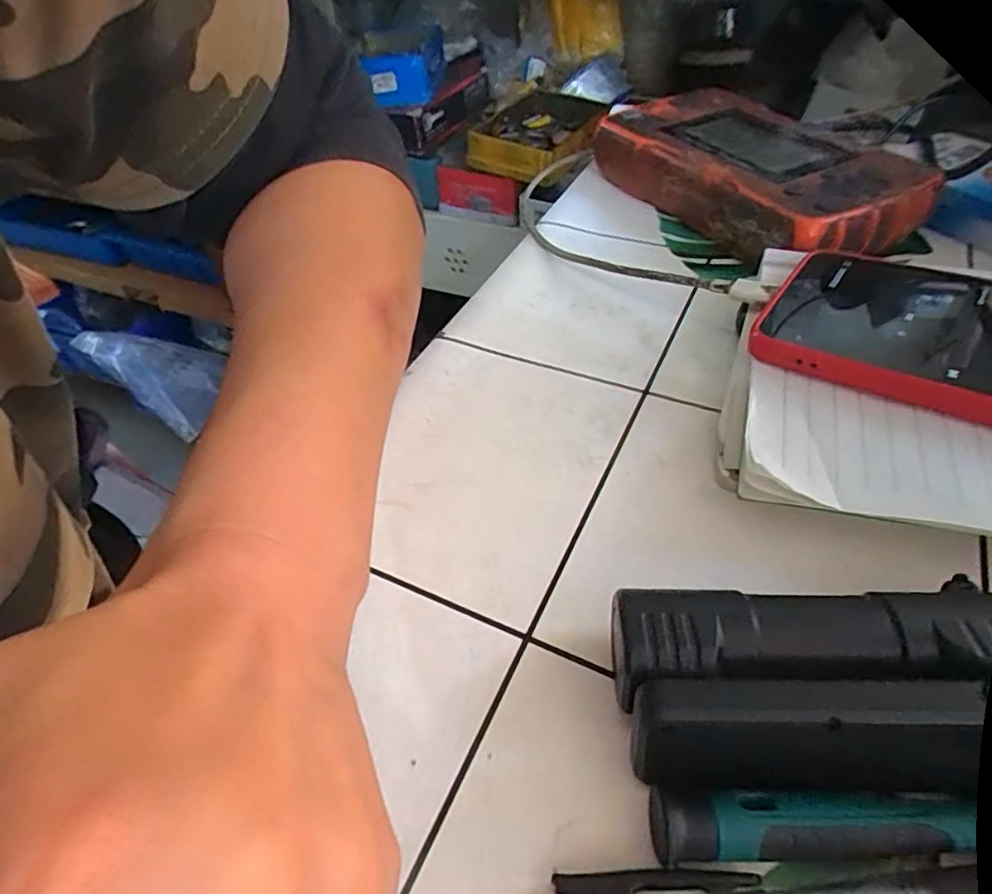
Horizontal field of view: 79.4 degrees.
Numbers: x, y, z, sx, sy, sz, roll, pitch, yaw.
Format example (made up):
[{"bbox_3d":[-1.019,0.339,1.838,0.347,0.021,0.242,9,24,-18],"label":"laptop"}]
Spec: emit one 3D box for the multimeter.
[{"bbox_3d":[0.140,-0.159,0.346,0.095,0.041,0.186,-26,50,-17],"label":"multimeter"}]

